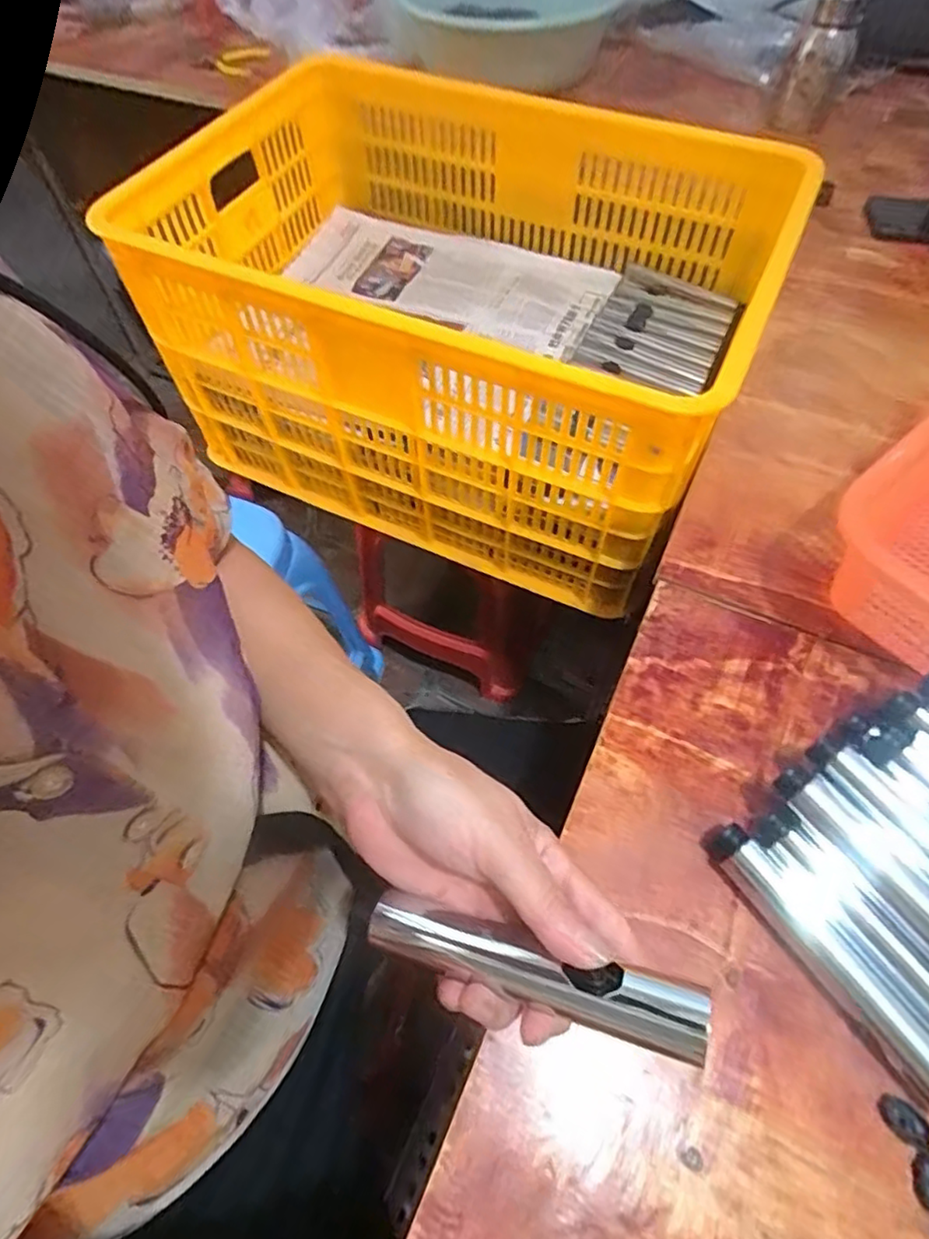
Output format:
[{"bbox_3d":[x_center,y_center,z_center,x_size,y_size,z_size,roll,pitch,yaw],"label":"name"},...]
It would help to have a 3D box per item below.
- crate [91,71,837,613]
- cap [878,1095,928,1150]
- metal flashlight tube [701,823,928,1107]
[{"bbox_3d":[-0.002,-0.337,0.727,0.600,0.308,0.403,23,62,14],"label":"crate"},{"bbox_3d":[0.208,0.237,0.294,0.014,0.004,0.024,-40,67,-20],"label":"cap"},{"bbox_3d":[0.186,0.172,0.317,0.023,0.019,0.151,-32,64,-17],"label":"metal flashlight tube"}]

